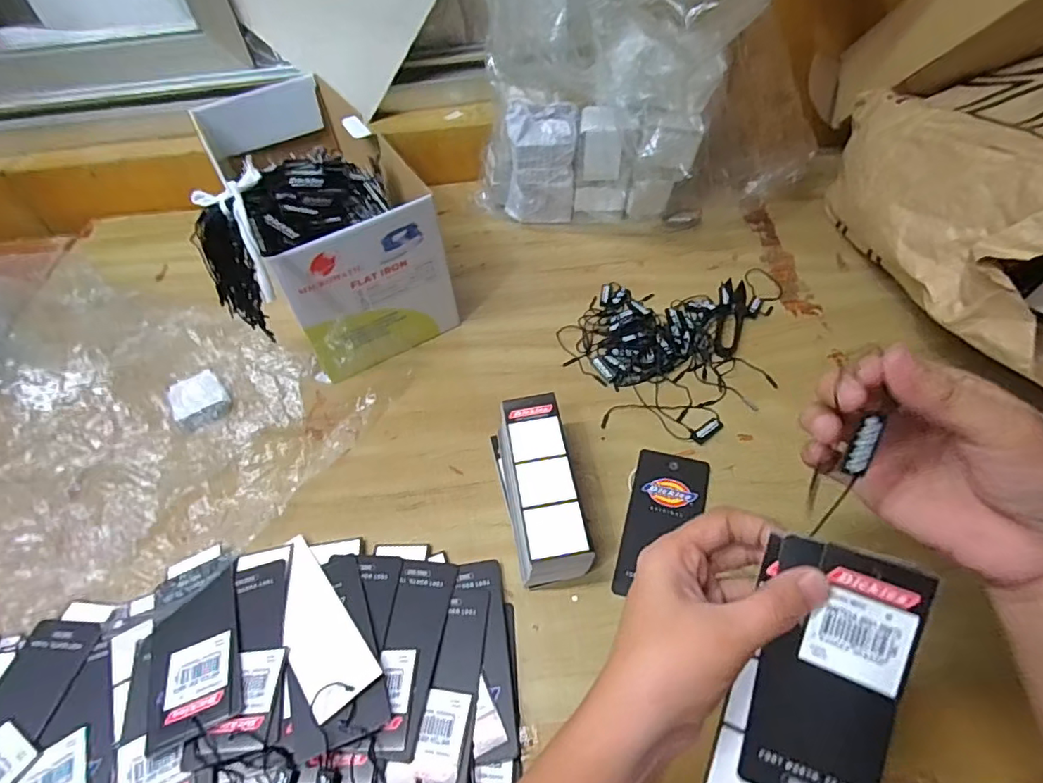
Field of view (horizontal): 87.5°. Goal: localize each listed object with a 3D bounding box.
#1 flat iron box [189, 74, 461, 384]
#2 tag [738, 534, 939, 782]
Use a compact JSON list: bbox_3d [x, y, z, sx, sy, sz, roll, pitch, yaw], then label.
[{"bbox_3d":[-0.179,-0.156,0.497,0.130,0.140,0.301,-27,54,-17],"label":"flat iron box"},{"bbox_3d":[0.125,0.116,0.221,0.050,0.004,0.106,12,94,28],"label":"tag"}]

